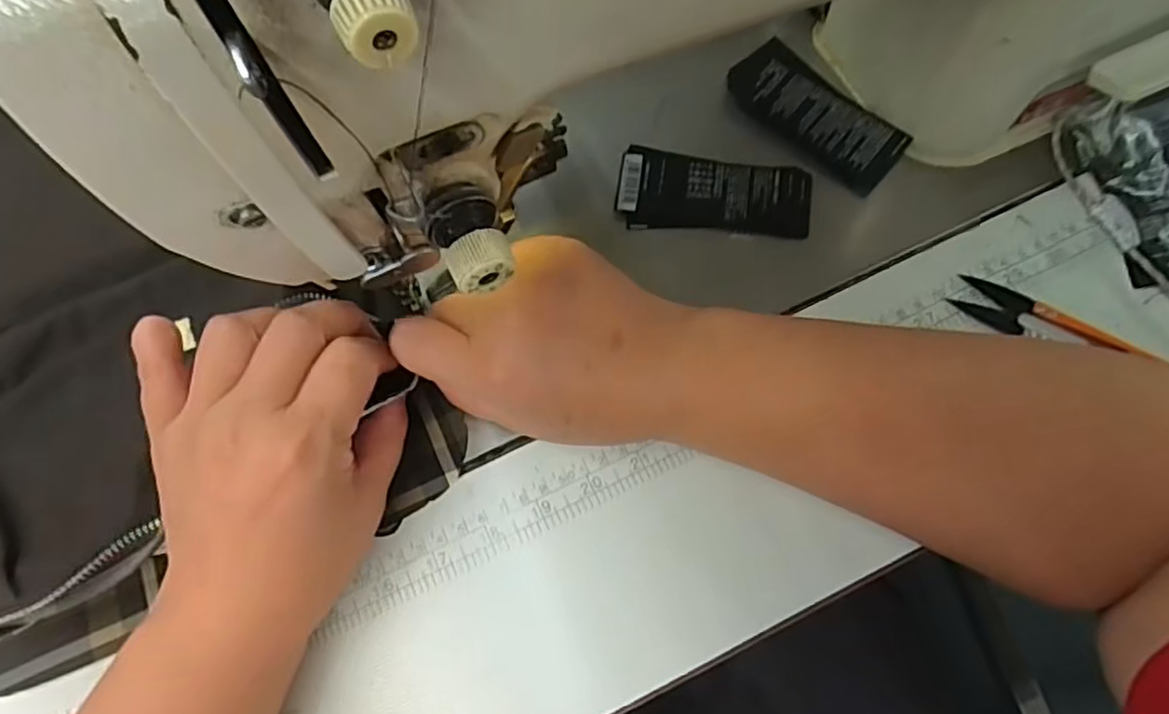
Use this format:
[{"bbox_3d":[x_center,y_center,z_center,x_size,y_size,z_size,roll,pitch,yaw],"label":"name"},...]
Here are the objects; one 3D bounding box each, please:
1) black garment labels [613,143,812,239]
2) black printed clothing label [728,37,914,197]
[{"bbox_3d":[0.067,-0.086,0.343,0.097,0.004,0.043,3,71,3],"label":"black garment labels"},{"bbox_3d":[0.121,-0.130,0.352,0.047,0.008,0.097,-42,75,-12],"label":"black printed clothing label"}]

